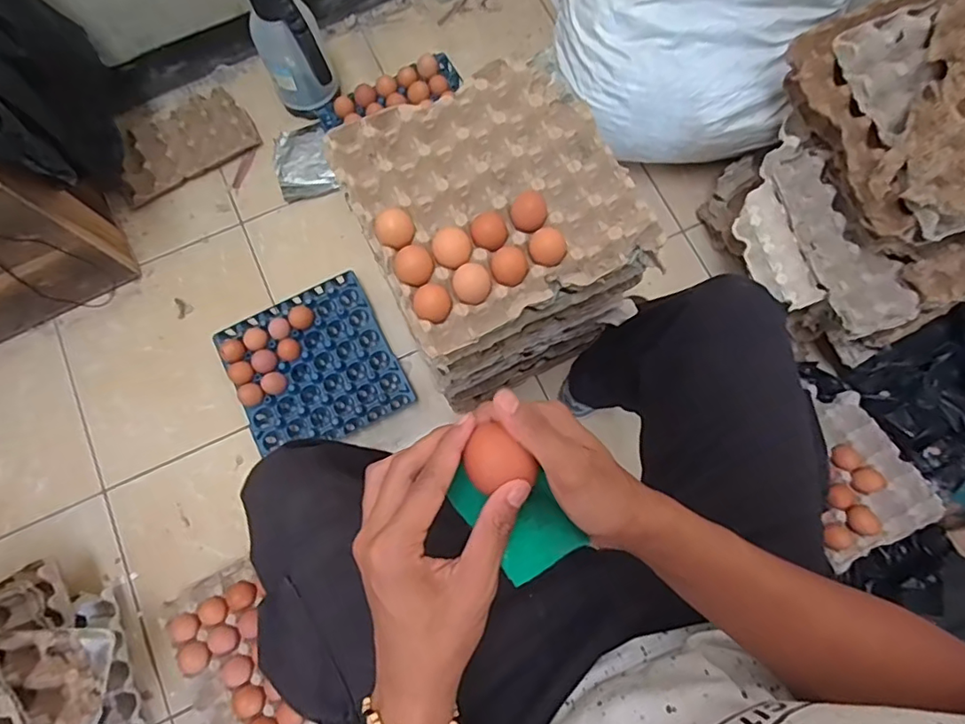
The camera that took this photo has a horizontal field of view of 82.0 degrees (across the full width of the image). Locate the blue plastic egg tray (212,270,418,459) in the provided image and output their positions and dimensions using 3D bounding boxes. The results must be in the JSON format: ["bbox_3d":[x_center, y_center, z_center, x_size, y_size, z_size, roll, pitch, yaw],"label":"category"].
[{"bbox_3d":[-0.317,0.004,1.046,0.284,0.066,0.284,-24,77,-5],"label":"blue plastic egg tray"}]

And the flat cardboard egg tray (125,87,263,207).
[{"bbox_3d":[-0.633,-0.465,1.177,0.287,0.053,0.154,-31,78,-7],"label":"flat cardboard egg tray"}]

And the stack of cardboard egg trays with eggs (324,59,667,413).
[{"bbox_3d":[0.013,-0.154,0.829,0.294,0.409,0.299,-25,77,-5],"label":"stack of cardboard egg trays with eggs"}]

